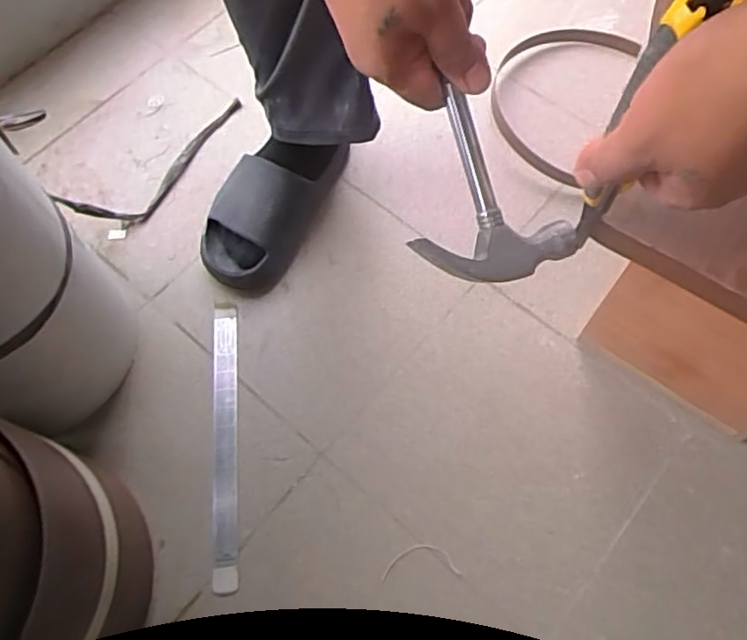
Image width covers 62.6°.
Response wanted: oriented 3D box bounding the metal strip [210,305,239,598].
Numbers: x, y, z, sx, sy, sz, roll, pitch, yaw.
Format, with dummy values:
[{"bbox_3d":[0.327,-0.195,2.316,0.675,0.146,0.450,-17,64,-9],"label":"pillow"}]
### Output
[{"bbox_3d":[-0.176,0.140,0.720,0.032,0.009,0.332,-6,68,-1],"label":"metal strip"}]

